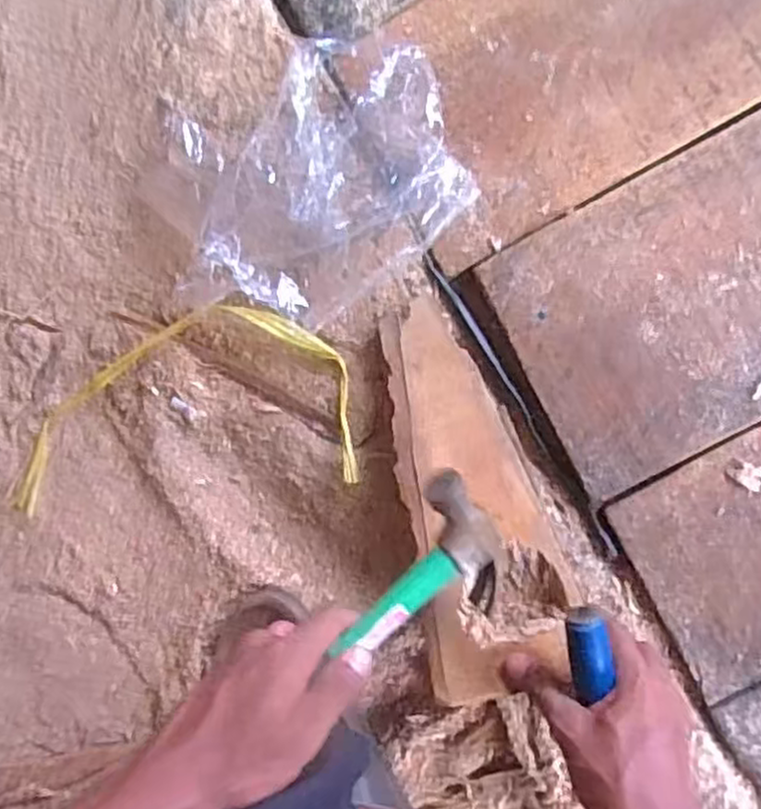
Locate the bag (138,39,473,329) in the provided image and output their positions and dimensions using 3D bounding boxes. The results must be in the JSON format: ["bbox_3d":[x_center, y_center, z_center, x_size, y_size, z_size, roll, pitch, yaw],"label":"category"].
[{"bbox_3d":[-0.059,-0.162,0.530,0.224,0.041,0.191,-29,85,7],"label":"bag"}]

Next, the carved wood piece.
[{"bbox_3d":[0.058,0.057,0.503,0.095,0.026,0.259,-15,79,8],"label":"carved wood piece"}]

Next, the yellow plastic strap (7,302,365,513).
[{"bbox_3d":[-0.164,0.004,0.560,0.285,0.029,0.136,-8,91,14],"label":"yellow plastic strap"}]

